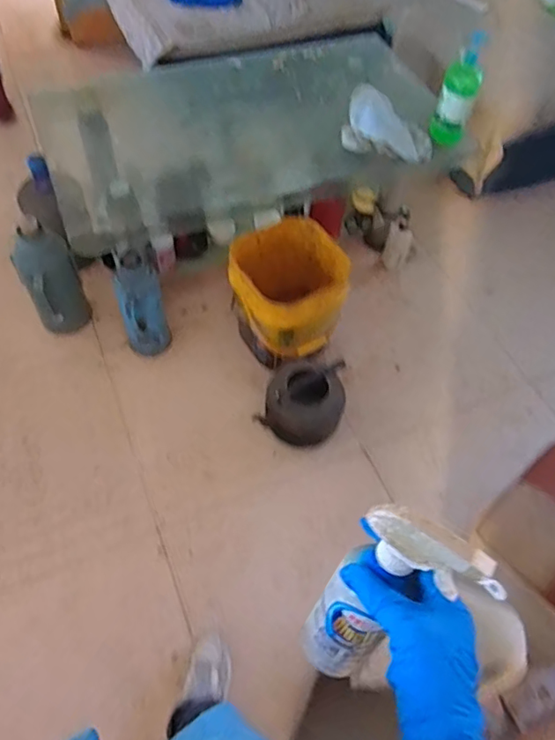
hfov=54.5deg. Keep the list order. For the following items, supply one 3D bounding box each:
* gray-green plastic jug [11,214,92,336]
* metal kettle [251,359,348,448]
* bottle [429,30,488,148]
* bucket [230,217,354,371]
[{"bbox_3d":[-0.685,-0.260,1.661,0.153,0.374,0.186,-18,60,-16],"label":"gray-green plastic jug"},{"bbox_3d":[0.074,0.082,1.478,0.218,0.228,0.184,22,56,10],"label":"metal kettle"},{"bbox_3d":[0.535,-0.812,1.580,0.105,0.292,0.063,17,30,6],"label":"bottle"},{"bbox_3d":[0.032,-0.243,1.679,0.355,0.283,0.355,-25,58,-5],"label":"bucket"}]

